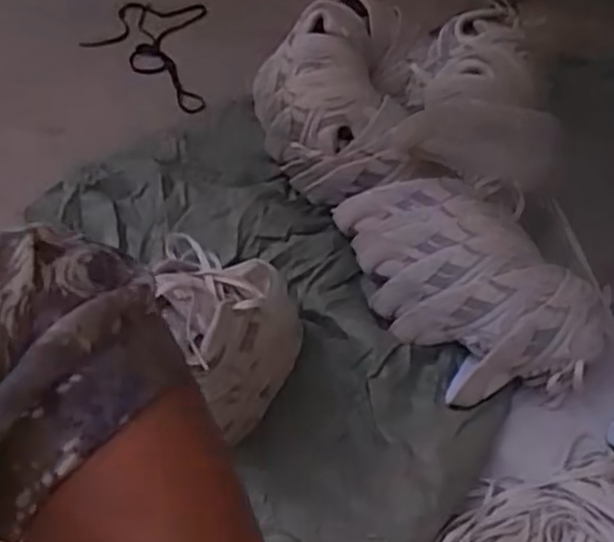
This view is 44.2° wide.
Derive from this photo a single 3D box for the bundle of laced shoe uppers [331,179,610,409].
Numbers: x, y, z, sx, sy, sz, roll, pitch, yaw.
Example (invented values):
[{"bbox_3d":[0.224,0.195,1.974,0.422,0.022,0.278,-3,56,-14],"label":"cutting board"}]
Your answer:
[{"bbox_3d":[0.194,-0.001,0.925,0.211,0.117,0.340,-20,51,-17],"label":"bundle of laced shoe uppers"}]

